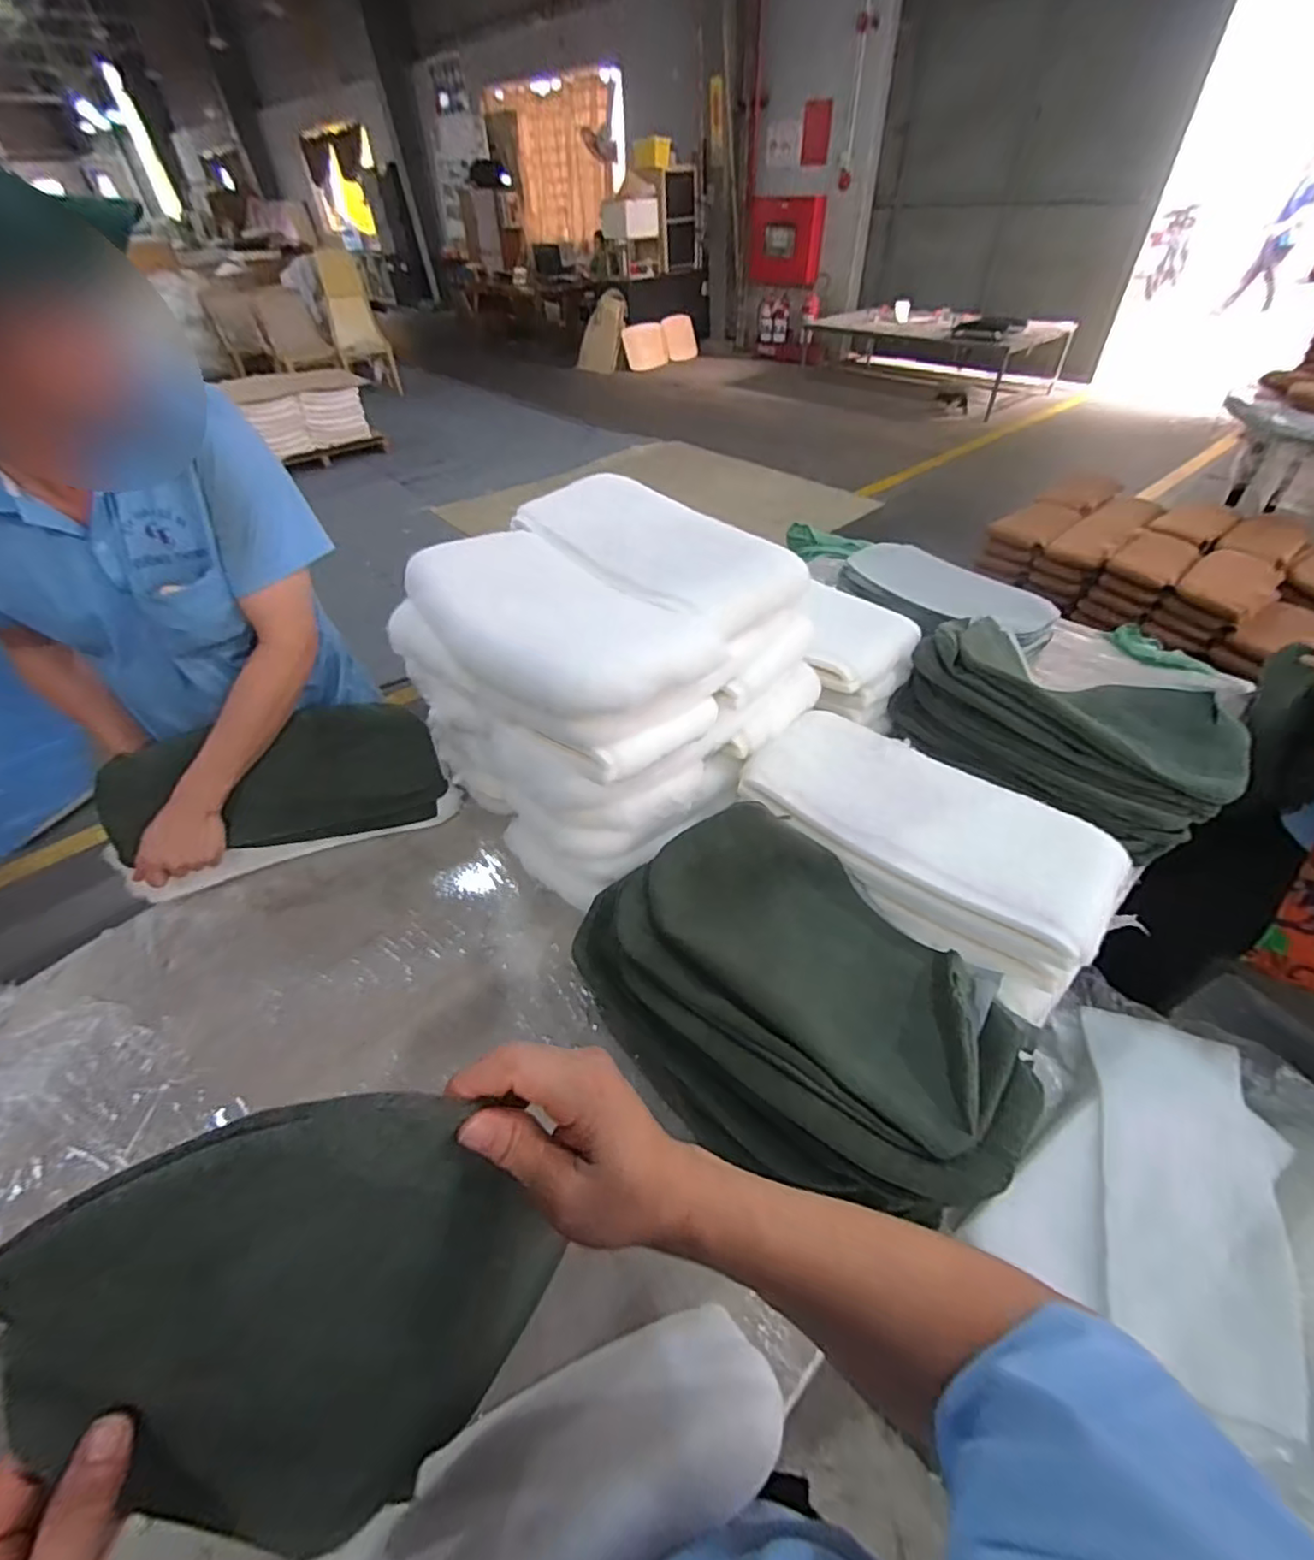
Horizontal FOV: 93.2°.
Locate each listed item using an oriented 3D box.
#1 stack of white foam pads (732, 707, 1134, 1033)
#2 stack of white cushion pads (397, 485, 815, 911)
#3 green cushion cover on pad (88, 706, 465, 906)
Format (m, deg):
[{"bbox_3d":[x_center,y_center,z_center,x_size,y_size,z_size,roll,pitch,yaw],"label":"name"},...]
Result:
[{"bbox_3d":[0.350,0.074,0.843,0.456,0.130,0.207,33,54,31],"label":"stack of white foam pads"},{"bbox_3d":[-0.079,-0.148,0.936,0.459,0.388,0.434,31,53,30],"label":"stack of white cushion pads"},{"bbox_3d":[-0.561,0.036,0.944,0.454,0.247,0.114,-19,46,-17],"label":"green cushion cover on pad"}]

